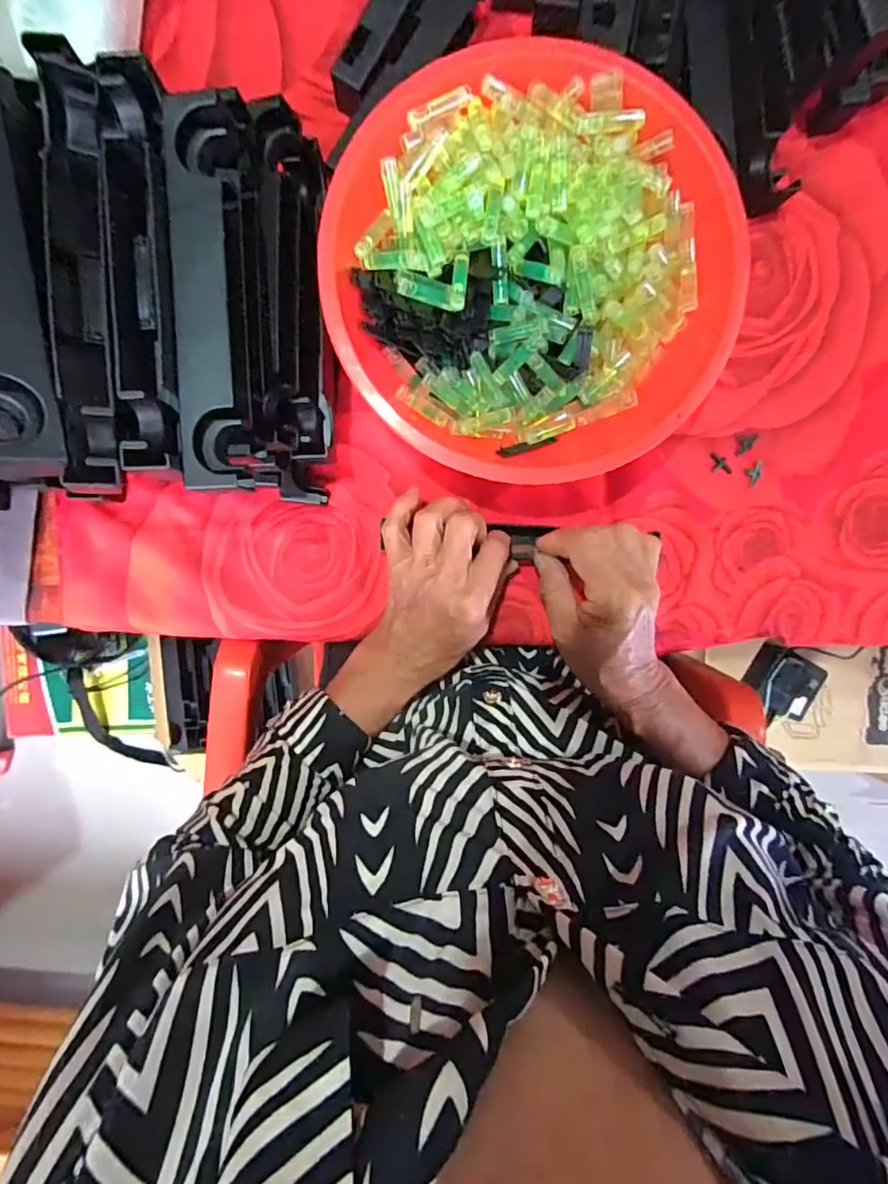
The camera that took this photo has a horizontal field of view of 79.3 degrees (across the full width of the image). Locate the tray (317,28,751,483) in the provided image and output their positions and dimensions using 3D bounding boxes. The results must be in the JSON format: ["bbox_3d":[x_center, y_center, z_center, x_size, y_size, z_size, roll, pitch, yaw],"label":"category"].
[{"bbox_3d":[0.055,-0.201,0.351,0.237,0.078,0.240,22,93,-3],"label":"tray"}]

